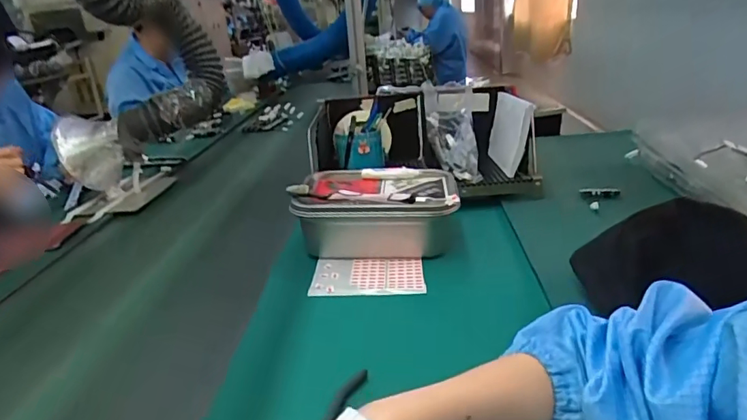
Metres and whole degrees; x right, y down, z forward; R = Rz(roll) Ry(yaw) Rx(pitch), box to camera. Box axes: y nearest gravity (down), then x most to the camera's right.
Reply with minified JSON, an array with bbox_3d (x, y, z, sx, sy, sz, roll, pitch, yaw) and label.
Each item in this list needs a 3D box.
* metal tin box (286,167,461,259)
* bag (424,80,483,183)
[{"bbox_3d":[0.006,0.002,0.764,0.233,0.094,0.153,-3,23,6],"label":"metal tin box"},{"bbox_3d":[0.146,-0.155,0.950,0.091,0.128,0.228,-3,22,7],"label":"bag"}]

